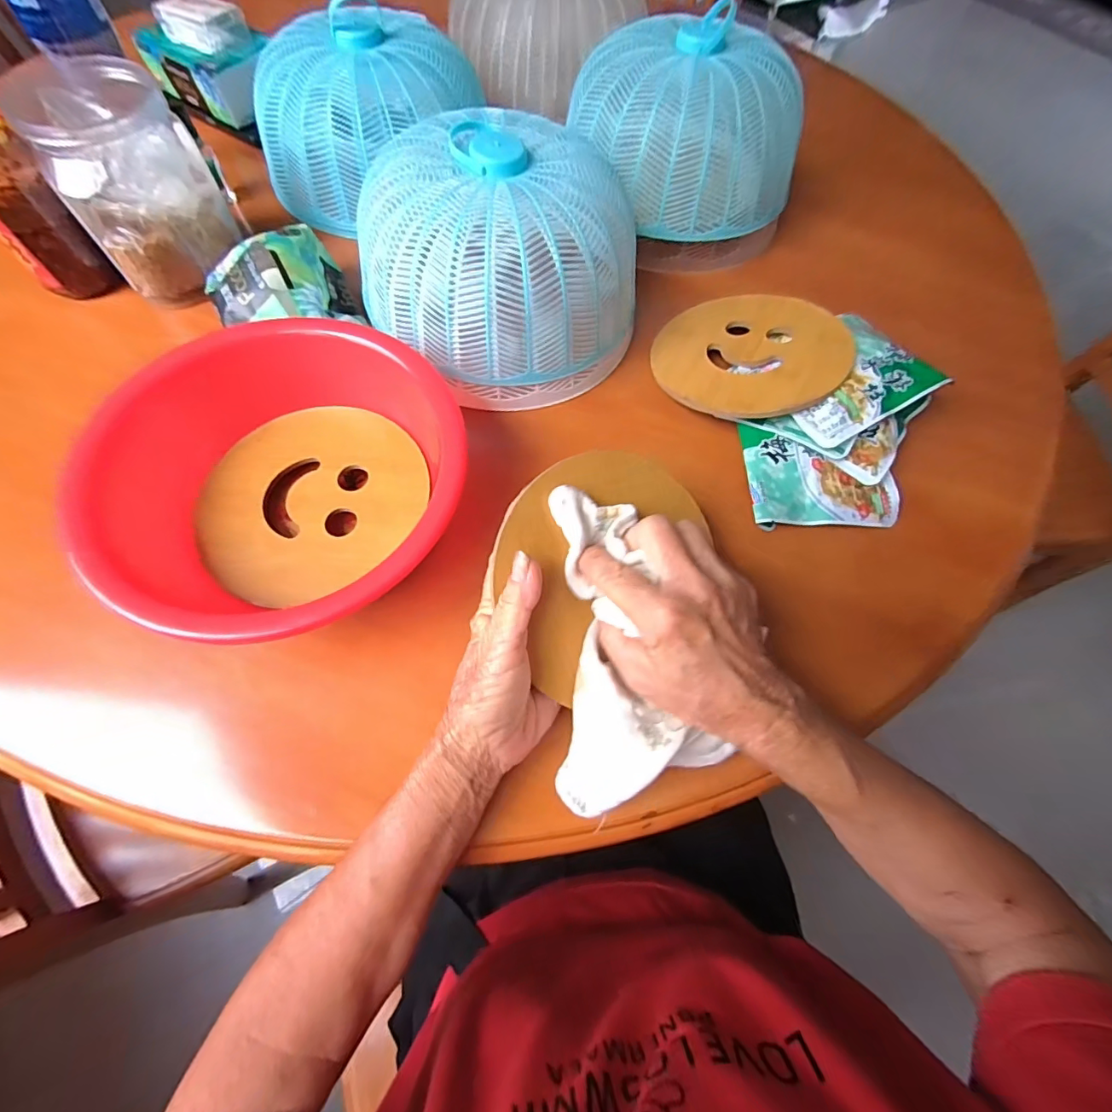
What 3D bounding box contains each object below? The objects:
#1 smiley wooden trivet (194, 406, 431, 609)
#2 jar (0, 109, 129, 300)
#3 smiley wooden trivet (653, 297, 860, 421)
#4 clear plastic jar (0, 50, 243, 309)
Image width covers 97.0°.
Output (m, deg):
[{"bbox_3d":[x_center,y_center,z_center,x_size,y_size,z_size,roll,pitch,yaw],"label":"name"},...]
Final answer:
[{"bbox_3d":[-0.179,-0.048,0.356,0.154,0.009,0.153,1,65,-2],"label":"smiley wooden trivet"},{"bbox_3d":[-0.437,-0.286,0.408,0.058,0.121,0.066,-38,72,-17],"label":"jar"},{"bbox_3d":[0.166,-0.175,0.427,0.157,0.012,0.156,-6,56,9],"label":"smiley wooden trivet"},{"bbox_3d":[-0.346,-0.307,0.413,0.106,0.130,0.106,-33,71,-16],"label":"clear plastic jar"}]

